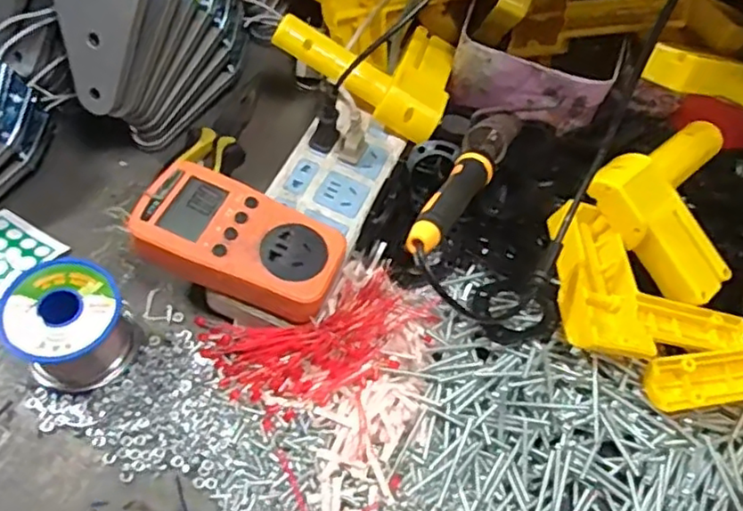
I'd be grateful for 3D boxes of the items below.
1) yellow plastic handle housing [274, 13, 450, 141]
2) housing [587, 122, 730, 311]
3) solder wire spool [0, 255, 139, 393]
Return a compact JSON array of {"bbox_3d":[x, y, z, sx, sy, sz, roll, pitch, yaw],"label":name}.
[{"bbox_3d":[0.006,-0.170,0.508,0.142,0.043,0.116,25,58,7],"label":"yellow plastic handle housing"},{"bbox_3d":[0.233,-0.050,0.464,0.107,0.027,0.149,47,60,-2],"label":"housing"},{"bbox_3d":[-0.182,0.045,0.377,0.064,0.061,0.066,31,59,11],"label":"solder wire spool"}]

